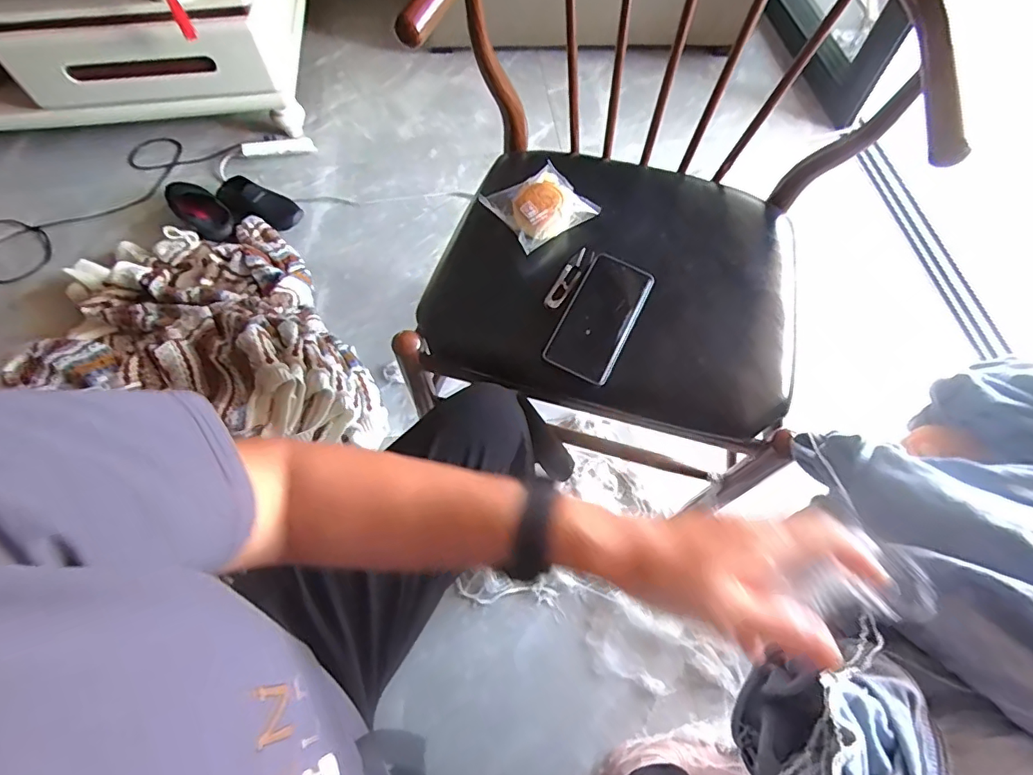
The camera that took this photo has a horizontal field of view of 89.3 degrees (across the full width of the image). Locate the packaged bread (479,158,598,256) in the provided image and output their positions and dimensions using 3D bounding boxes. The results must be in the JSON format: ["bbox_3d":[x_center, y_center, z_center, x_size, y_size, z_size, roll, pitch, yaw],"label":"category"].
[{"bbox_3d":[0.030,-0.233,0.663,0.120,0.040,0.095,-32,68,-16],"label":"packaged bread"}]

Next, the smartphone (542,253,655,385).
[{"bbox_3d":[0.101,-0.085,0.614,0.076,0.014,0.164,26,66,12],"label":"smartphone"}]

